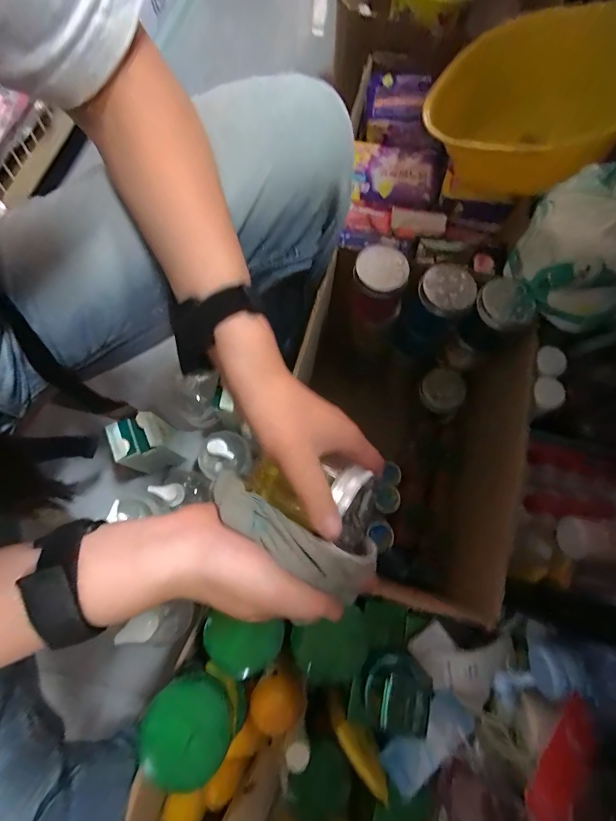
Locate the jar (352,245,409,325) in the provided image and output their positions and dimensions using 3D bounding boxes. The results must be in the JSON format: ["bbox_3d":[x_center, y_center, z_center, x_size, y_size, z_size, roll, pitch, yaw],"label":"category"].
[{"bbox_3d":[0.095,-0.163,0.508,0.071,0.110,0.063,22,74,5],"label":"jar"}]

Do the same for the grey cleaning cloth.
[{"bbox_3d":[-0.011,0.078,0.238,0.114,0.034,0.037,31,75,6],"label":"grey cleaning cloth"}]

